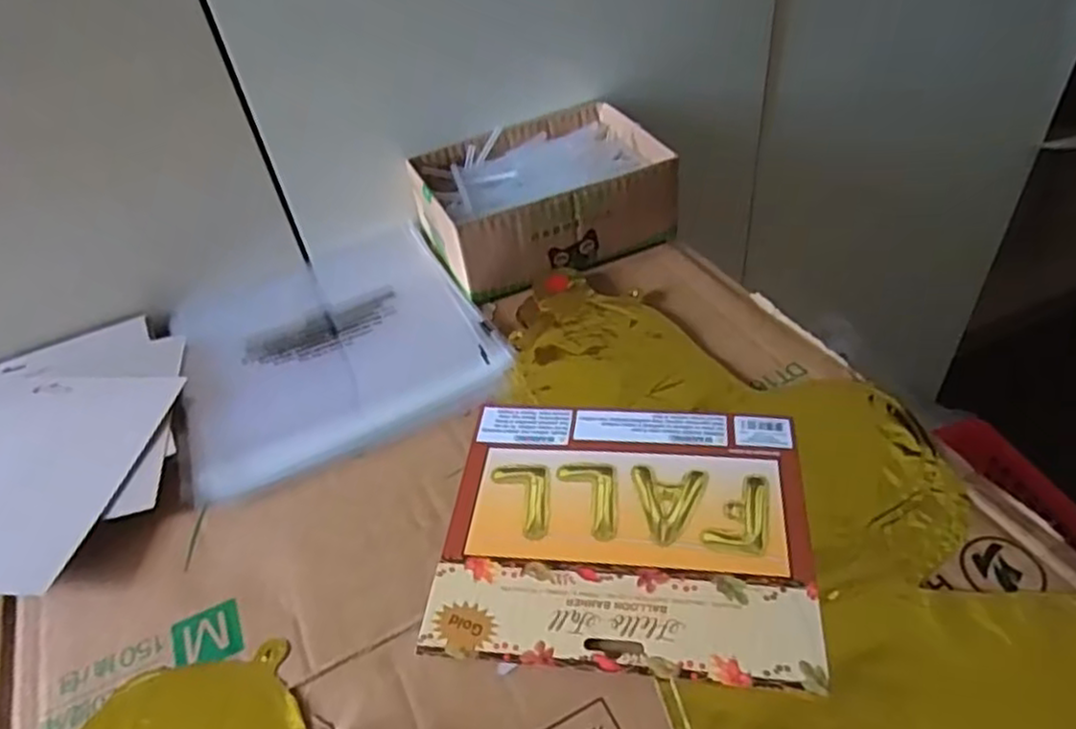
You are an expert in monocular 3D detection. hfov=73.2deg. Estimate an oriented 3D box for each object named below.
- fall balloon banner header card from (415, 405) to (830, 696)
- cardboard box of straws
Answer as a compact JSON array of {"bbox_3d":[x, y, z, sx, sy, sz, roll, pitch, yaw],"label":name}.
[{"bbox_3d":[0.046,0.085,0.391,0.189,0.004,0.160,1,44,11],"label":"fall balloon banner header card"},{"bbox_3d":[0.002,-0.138,0.577,0.189,0.062,0.134,-22,47,-15],"label":"cardboard box of straws"}]

